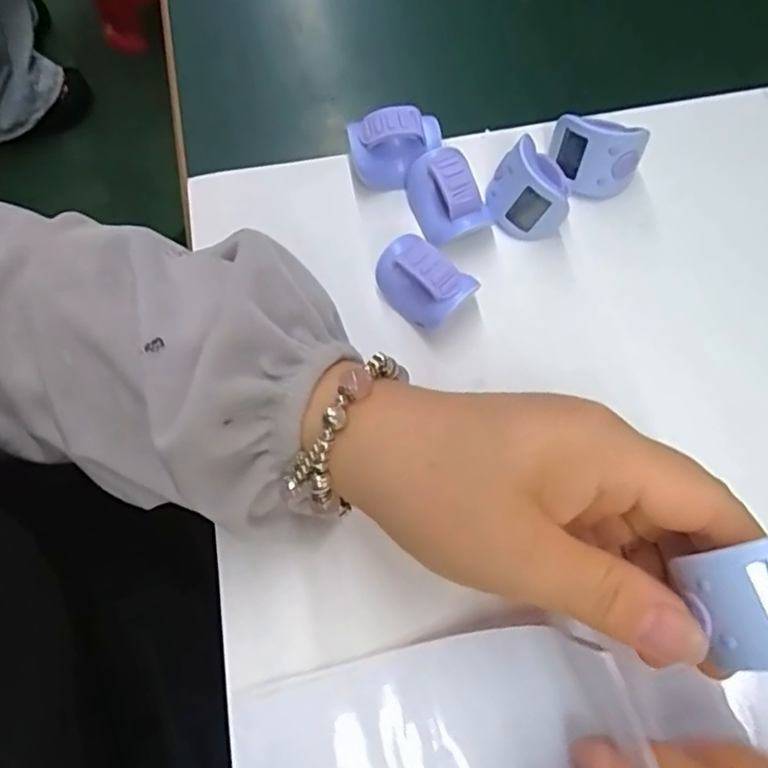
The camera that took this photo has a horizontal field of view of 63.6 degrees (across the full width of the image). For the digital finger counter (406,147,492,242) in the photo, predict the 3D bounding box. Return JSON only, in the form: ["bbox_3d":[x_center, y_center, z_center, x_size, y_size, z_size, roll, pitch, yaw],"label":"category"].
[{"bbox_3d":[0.026,-0.081,0.272,0.028,0.029,0.039,-24,73,-7],"label":"digital finger counter"}]

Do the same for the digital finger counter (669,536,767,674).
[{"bbox_3d":[0.101,0.057,0.164,0.035,0.016,0.029,-26,72,22],"label":"digital finger counter"}]

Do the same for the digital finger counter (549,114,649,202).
[{"bbox_3d":[0.093,-0.100,0.272,0.038,0.029,0.019,17,72,6],"label":"digital finger counter"}]

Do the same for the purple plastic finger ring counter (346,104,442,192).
[{"bbox_3d":[0.006,-0.106,0.281,0.041,0.034,0.019,-12,72,-3],"label":"purple plastic finger ring counter"}]

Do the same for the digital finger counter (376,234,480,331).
[{"bbox_3d":[0.015,-0.040,0.259,0.040,0.033,0.023,30,74,10],"label":"digital finger counter"}]

